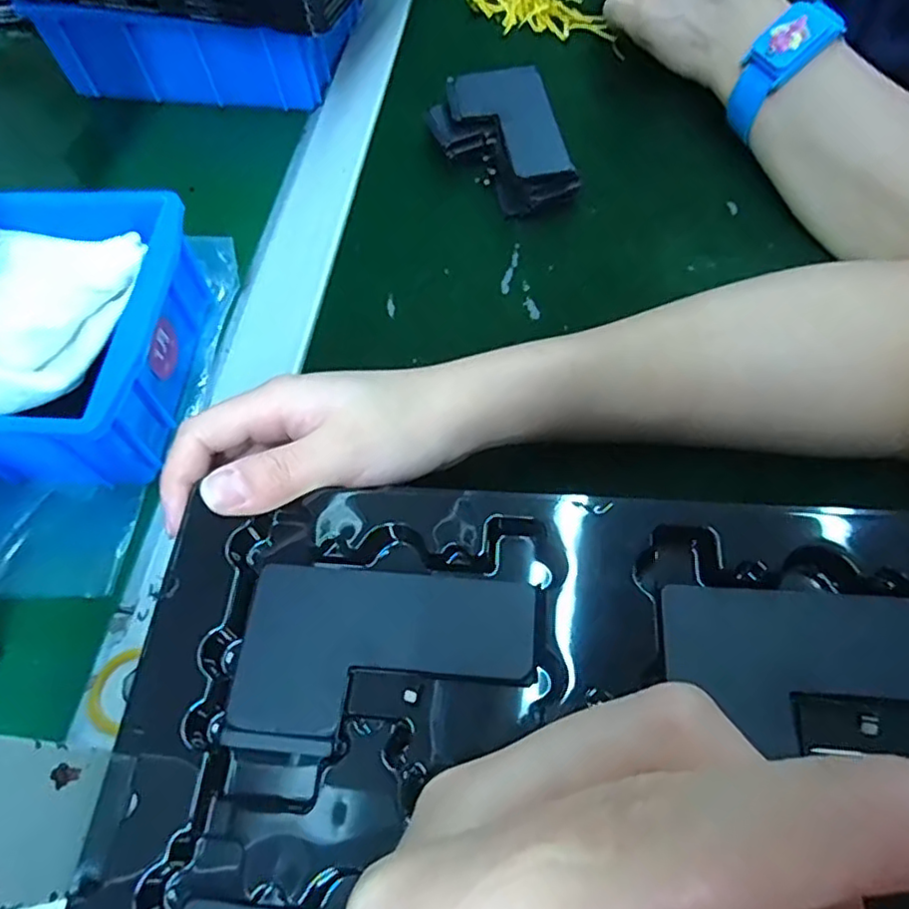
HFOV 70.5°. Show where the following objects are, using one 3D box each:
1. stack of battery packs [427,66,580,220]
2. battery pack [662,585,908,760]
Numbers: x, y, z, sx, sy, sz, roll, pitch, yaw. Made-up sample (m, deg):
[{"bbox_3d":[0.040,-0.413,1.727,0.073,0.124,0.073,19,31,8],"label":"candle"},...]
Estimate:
[{"bbox_3d":[0.027,-0.191,0.394,0.071,0.026,0.109,-11,63,-4],"label":"stack of battery packs"},{"bbox_3d":[0.115,0.065,0.199,0.093,0.004,0.046,1,61,5],"label":"battery pack"}]

